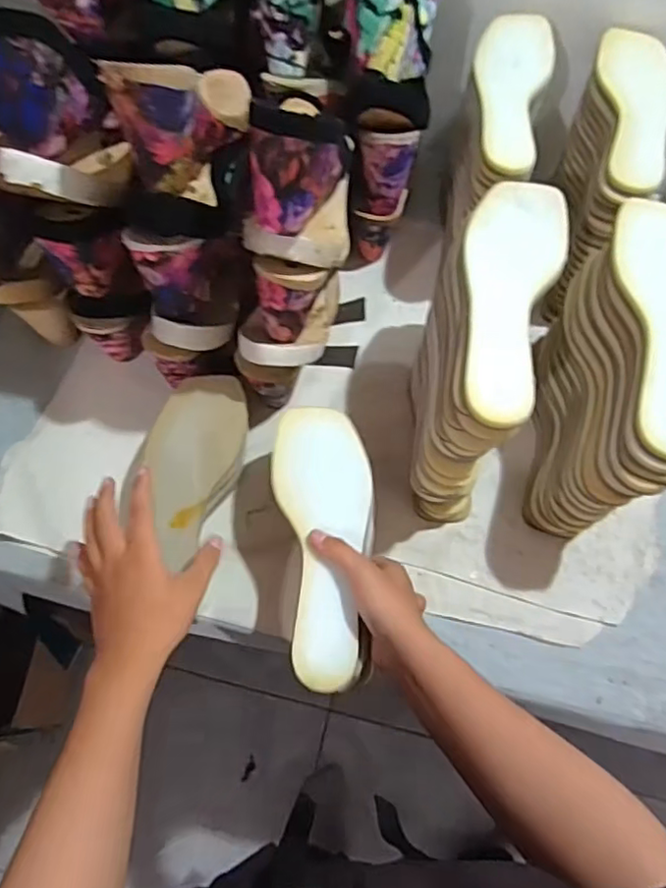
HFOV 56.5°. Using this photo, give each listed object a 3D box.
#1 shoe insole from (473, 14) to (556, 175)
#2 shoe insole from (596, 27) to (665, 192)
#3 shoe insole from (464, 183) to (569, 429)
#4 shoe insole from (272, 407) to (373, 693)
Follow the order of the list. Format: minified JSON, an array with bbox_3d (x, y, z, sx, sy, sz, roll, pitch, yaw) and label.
[{"bbox_3d":[0.181,-0.368,0.636,0.079,0.022,0.218,15,66,4],"label":"shoe insole"},{"bbox_3d":[0.310,-0.342,0.629,0.076,0.012,0.233,11,65,3],"label":"shoe insole"},{"bbox_3d":[0.141,-0.126,0.501,0.079,0.012,0.247,16,66,5],"label":"shoe insole"},{"bbox_3d":[-0.007,0.077,0.513,0.080,0.019,0.230,-1,65,-3],"label":"shoe insole"}]

